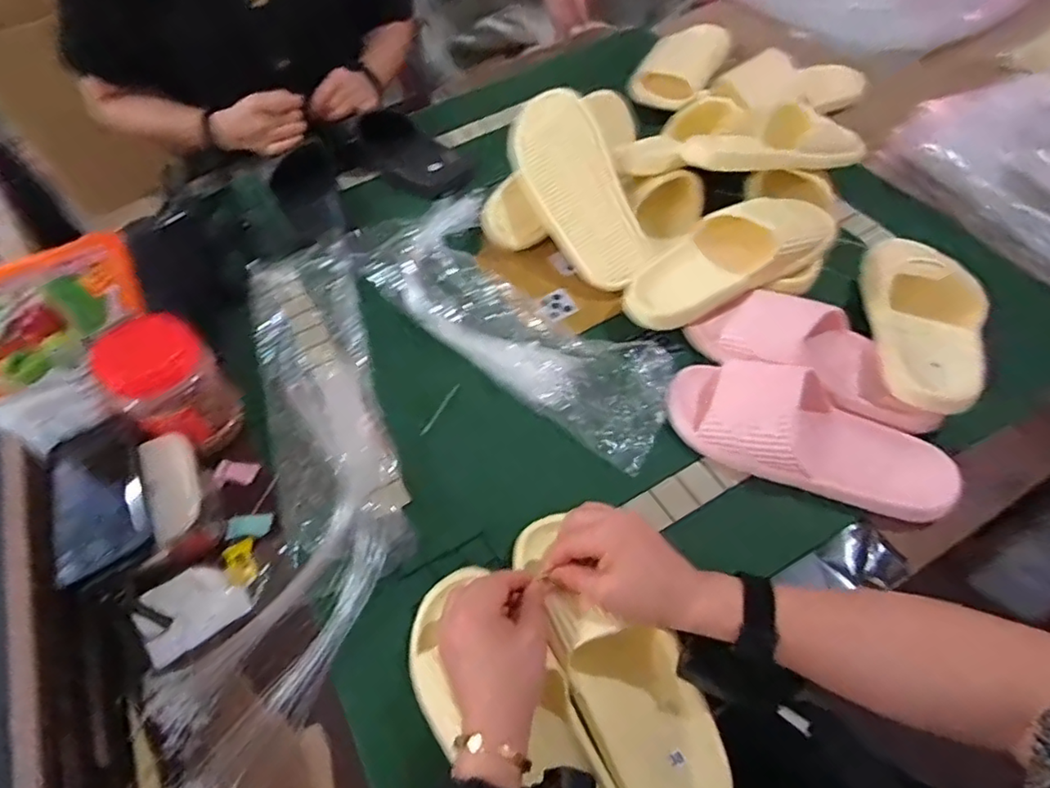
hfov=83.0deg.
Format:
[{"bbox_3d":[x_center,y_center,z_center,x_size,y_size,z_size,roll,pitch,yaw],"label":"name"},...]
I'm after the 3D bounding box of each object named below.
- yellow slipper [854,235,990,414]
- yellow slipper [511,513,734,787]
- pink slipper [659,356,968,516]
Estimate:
[{"bbox_3d":[0.416,-0.080,0.629,0.112,0.067,0.254,15,48,11],"label":"yellow slipper"},{"bbox_3d":[0.069,0.208,0.462,0.087,0.070,0.243,-30,71,-14],"label":"yellow slipper"},{"bbox_3d":[0.267,0.035,0.562,0.261,0.061,0.102,18,59,16],"label":"pink slipper"}]

